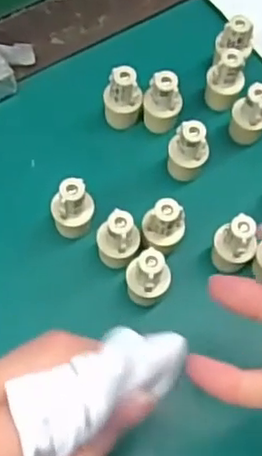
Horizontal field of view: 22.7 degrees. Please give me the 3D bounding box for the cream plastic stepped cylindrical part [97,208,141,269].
[{"bbox_3d":[-0.007,0.008,0.361,0.023,0.039,0.020,11,64,2],"label":"cream plastic stepped cylindrical part"}]

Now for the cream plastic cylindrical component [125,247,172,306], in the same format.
[{"bbox_3d":[0.009,0.028,0.352,0.023,0.039,0.018,15,64,4],"label":"cream plastic cylindrical component"}]

